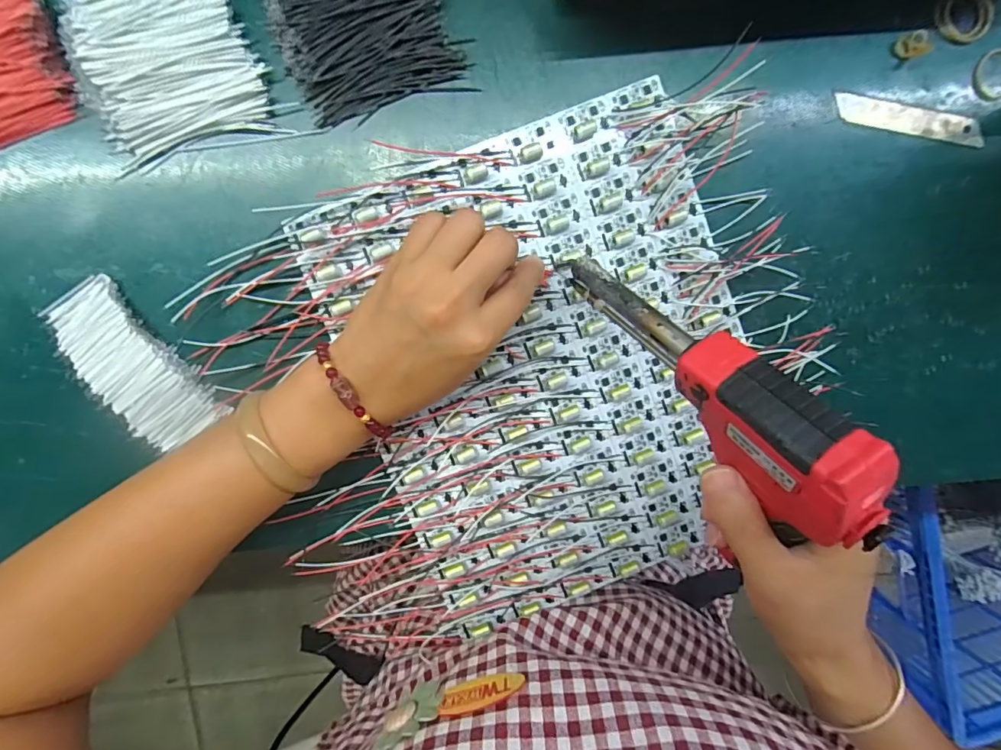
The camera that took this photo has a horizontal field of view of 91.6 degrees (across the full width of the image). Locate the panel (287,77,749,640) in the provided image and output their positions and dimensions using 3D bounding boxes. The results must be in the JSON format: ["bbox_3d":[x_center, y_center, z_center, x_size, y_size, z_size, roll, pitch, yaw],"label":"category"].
[{"bbox_3d":[0.036,-0.001,0.307,0.237,0.010,0.285,-21,97,-1],"label":"panel"}]

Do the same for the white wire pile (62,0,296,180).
[{"bbox_3d":[-0.186,-0.178,0.272,0.092,0.016,0.095,-16,97,-2],"label":"white wire pile"}]

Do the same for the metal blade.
[{"bbox_3d":[0.262,-0.164,0.311,0.101,0.004,0.017,10,103,-4],"label":"metal blade"}]

